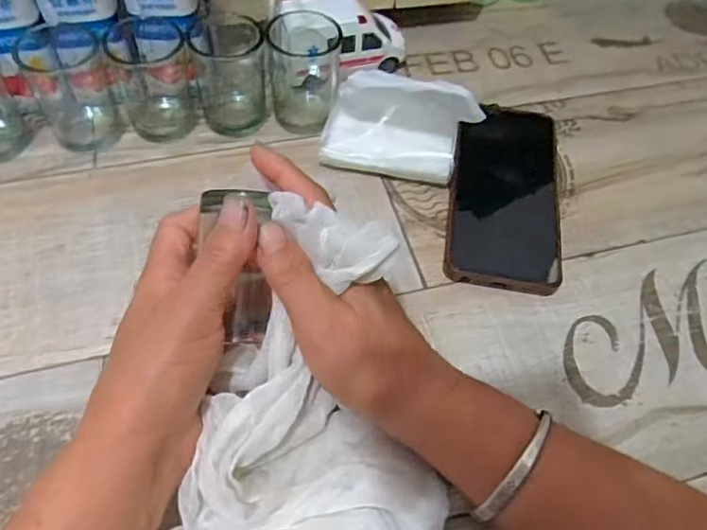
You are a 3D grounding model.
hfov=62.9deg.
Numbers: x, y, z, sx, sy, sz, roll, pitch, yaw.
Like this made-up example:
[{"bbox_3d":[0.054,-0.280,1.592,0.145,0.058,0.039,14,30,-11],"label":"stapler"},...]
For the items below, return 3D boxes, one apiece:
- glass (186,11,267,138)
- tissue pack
[{"bbox_3d":[-0.091,-0.144,0.428,0.050,0.071,0.060,-9,58,-10],"label":"glass"},{"bbox_3d":[0.031,-0.100,0.410,0.099,0.071,0.044,12,57,4],"label":"tissue pack"}]

